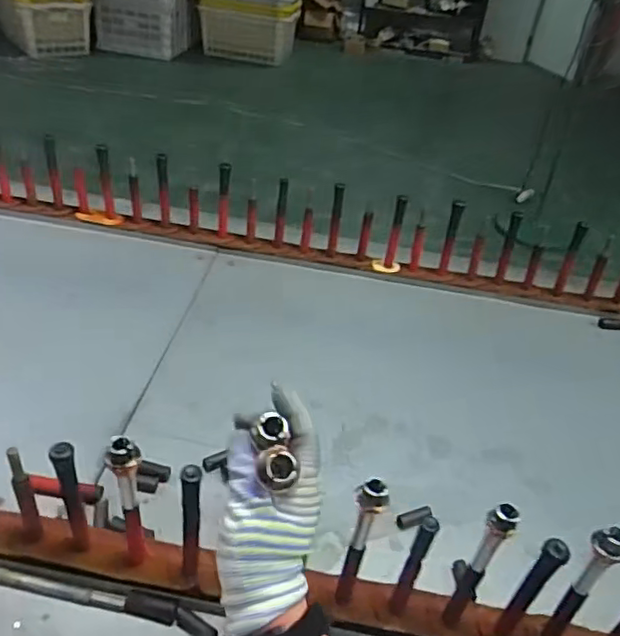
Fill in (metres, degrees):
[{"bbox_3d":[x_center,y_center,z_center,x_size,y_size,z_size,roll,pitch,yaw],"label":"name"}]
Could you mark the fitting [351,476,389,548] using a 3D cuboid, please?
[{"bbox_3d":[0.049,0.169,0.524,0.025,0.085,0.020,13,35,10],"label":"fitting"}]

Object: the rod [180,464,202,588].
[{"bbox_3d":[-0.108,0.194,0.568,0.016,0.166,0.021,1,35,-8],"label":"rod"}]

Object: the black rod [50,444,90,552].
[{"bbox_3d":[-0.222,0.173,0.578,0.019,0.148,0.017,-4,36,-15],"label":"black rod"}]

